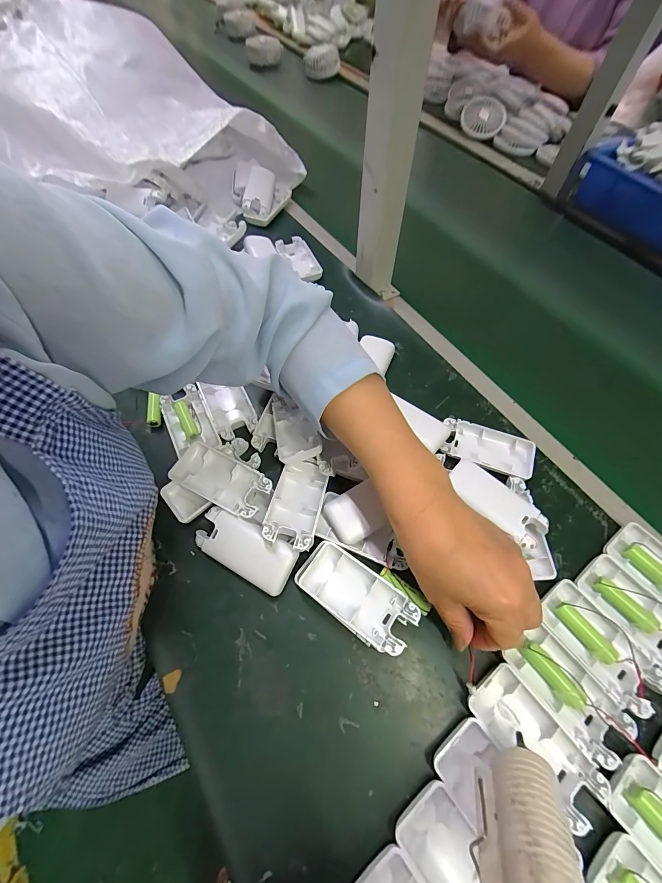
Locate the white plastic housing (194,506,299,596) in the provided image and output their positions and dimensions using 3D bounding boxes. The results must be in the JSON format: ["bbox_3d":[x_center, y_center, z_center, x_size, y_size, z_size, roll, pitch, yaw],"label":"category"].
[{"bbox_3d":[-0.079,0.096,0.324,0.095,0.014,0.045,26,90,15],"label":"white plastic housing"}]

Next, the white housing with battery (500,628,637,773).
[{"bbox_3d":[0.180,0.192,0.276,0.043,0.015,0.086,-34,66,-18],"label":"white housing with battery"}]

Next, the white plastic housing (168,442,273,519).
[{"bbox_3d":[-0.106,0.037,0.348,0.096,0.018,0.044,24,63,12],"label":"white plastic housing"}]

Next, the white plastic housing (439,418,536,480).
[{"bbox_3d":[0.163,0.009,0.380,0.091,0.014,0.048,18,62,9],"label":"white plastic housing"}]

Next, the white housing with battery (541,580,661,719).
[{"bbox_3d":[0.213,0.163,0.292,0.050,0.014,0.093,-31,65,-17],"label":"white housing with battery"}]

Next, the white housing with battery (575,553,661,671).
[{"bbox_3d":[0.255,0.145,0.306,0.044,0.014,0.096,-33,66,-18],"label":"white housing with battery"}]

